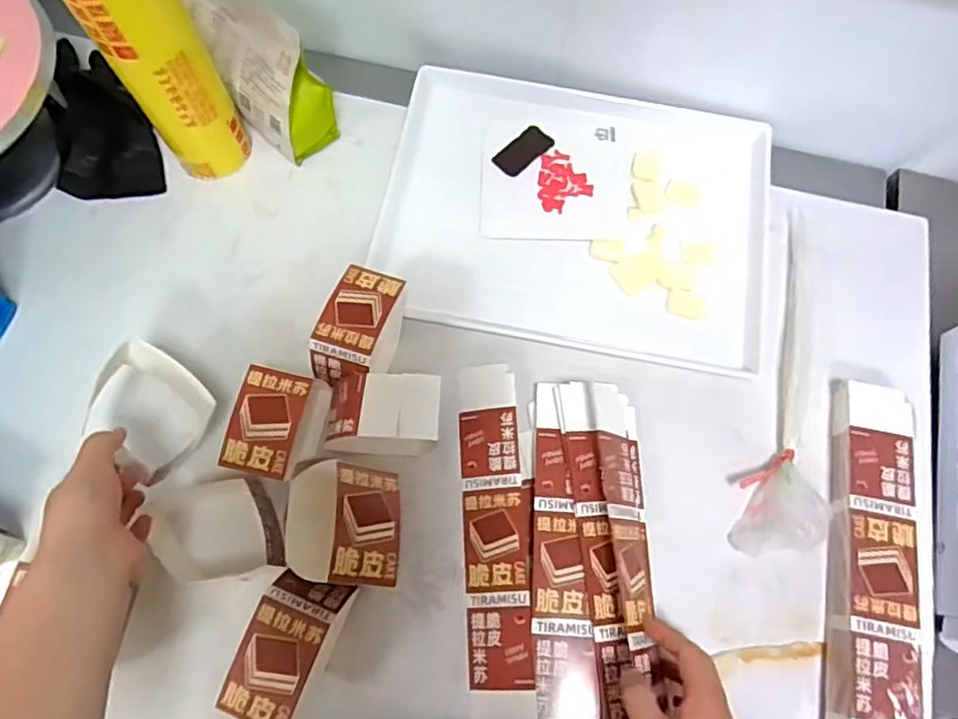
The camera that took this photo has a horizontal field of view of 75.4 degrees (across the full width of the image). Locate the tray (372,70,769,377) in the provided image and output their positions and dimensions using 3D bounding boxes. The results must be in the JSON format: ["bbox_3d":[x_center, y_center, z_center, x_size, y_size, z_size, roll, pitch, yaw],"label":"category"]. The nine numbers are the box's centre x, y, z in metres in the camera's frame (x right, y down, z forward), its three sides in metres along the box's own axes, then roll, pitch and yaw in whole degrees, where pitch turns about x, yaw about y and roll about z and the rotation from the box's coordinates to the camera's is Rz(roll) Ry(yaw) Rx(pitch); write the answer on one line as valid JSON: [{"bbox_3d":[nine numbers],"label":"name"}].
[{"bbox_3d":[0.111,-0.173,0.707,0.426,0.018,0.328,10,71,3],"label":"tray"}]

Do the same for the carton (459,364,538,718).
[{"bbox_3d":[0.017,0.169,0.585,0.065,0.006,0.339,-8,68,12],"label":"carton"}]

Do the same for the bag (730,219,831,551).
[{"bbox_3d":[0.316,0.007,0.630,0.082,0.035,0.378,11,71,3],"label":"bag"}]

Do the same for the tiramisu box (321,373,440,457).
[{"bbox_3d":[-0.091,0.053,0.587,0.110,0.079,0.063,4,71,0],"label":"tiramisu box"}]

